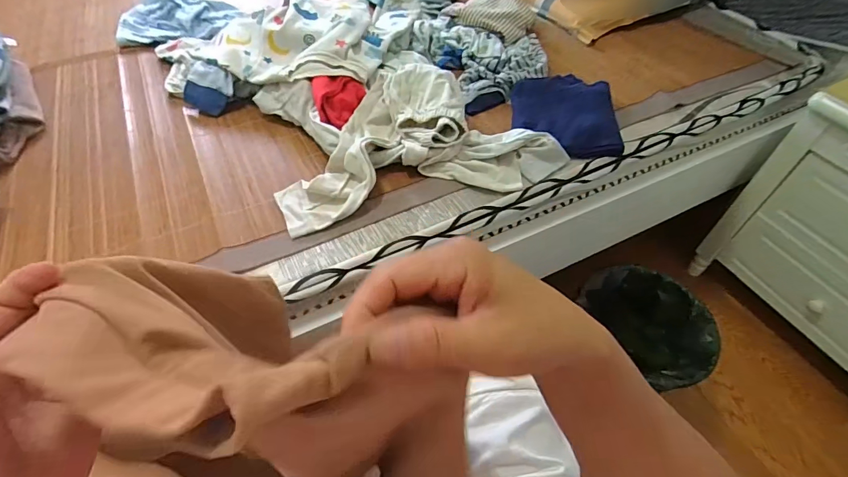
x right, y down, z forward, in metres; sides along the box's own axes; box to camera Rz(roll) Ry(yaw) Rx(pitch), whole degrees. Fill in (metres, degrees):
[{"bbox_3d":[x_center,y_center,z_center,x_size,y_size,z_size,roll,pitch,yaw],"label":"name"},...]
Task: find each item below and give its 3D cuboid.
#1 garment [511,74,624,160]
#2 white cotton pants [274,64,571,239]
[{"bbox_3d":[0.246,-0.214,0.730,0.176,0.030,0.196,0,51,1],"label":"garment"},{"bbox_3d":[-0.019,-0.168,0.682,0.441,0.077,0.269,-13,52,-10],"label":"white cotton pants"}]

